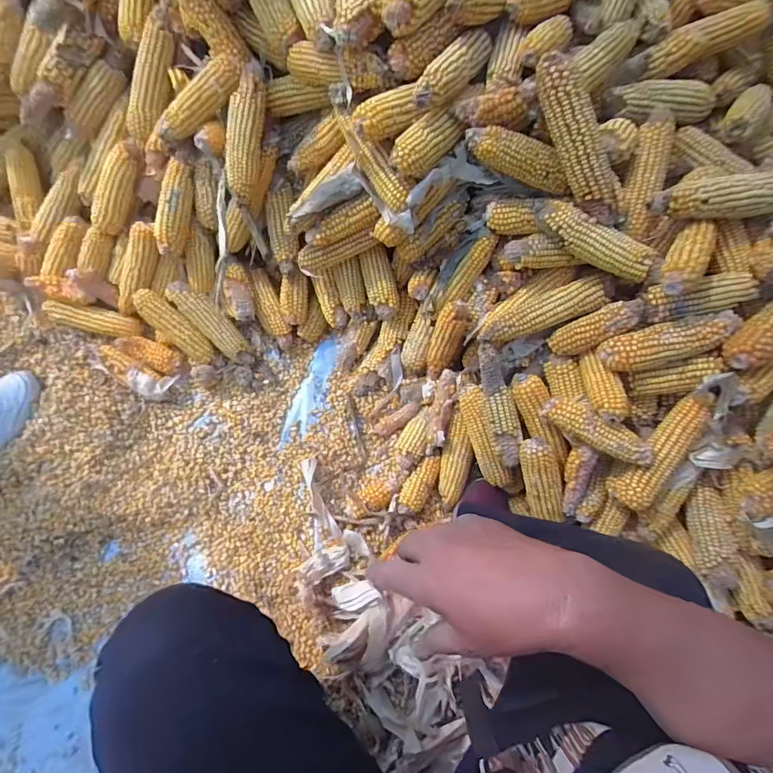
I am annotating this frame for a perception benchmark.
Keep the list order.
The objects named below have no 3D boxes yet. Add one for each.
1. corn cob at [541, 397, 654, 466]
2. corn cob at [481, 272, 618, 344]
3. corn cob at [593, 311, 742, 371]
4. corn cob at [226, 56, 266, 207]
[{"bbox_3d":[0.279,0.057,0.614,0.142,0.040,0.035,32,76,26],"label":"corn cob"},{"bbox_3d":[0.222,-0.107,0.651,0.185,0.044,0.046,-21,75,20],"label":"corn cob"},{"bbox_3d":[0.349,-0.055,0.573,0.156,0.042,0.051,-16,73,32],"label":"corn cob"},{"bbox_3d":[-0.211,-0.379,0.698,0.048,0.042,0.186,11,106,2],"label":"corn cob"}]

